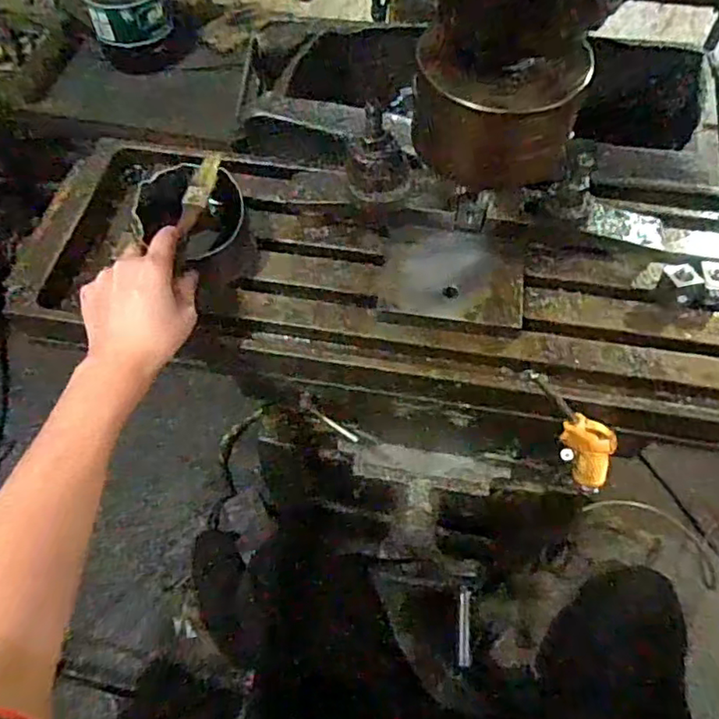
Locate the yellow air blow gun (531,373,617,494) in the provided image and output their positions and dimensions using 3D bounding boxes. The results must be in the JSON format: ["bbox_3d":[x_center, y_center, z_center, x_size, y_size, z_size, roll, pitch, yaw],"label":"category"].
[{"bbox_3d":[0.207,0.079,0.537,0.056,0.212,0.025,-2,57,28],"label":"yellow air blow gun"}]

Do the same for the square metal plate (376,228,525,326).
[{"bbox_3d":[0.086,-0.078,0.543,0.129,0.012,0.093,8,61,4],"label":"square metal plate"}]

